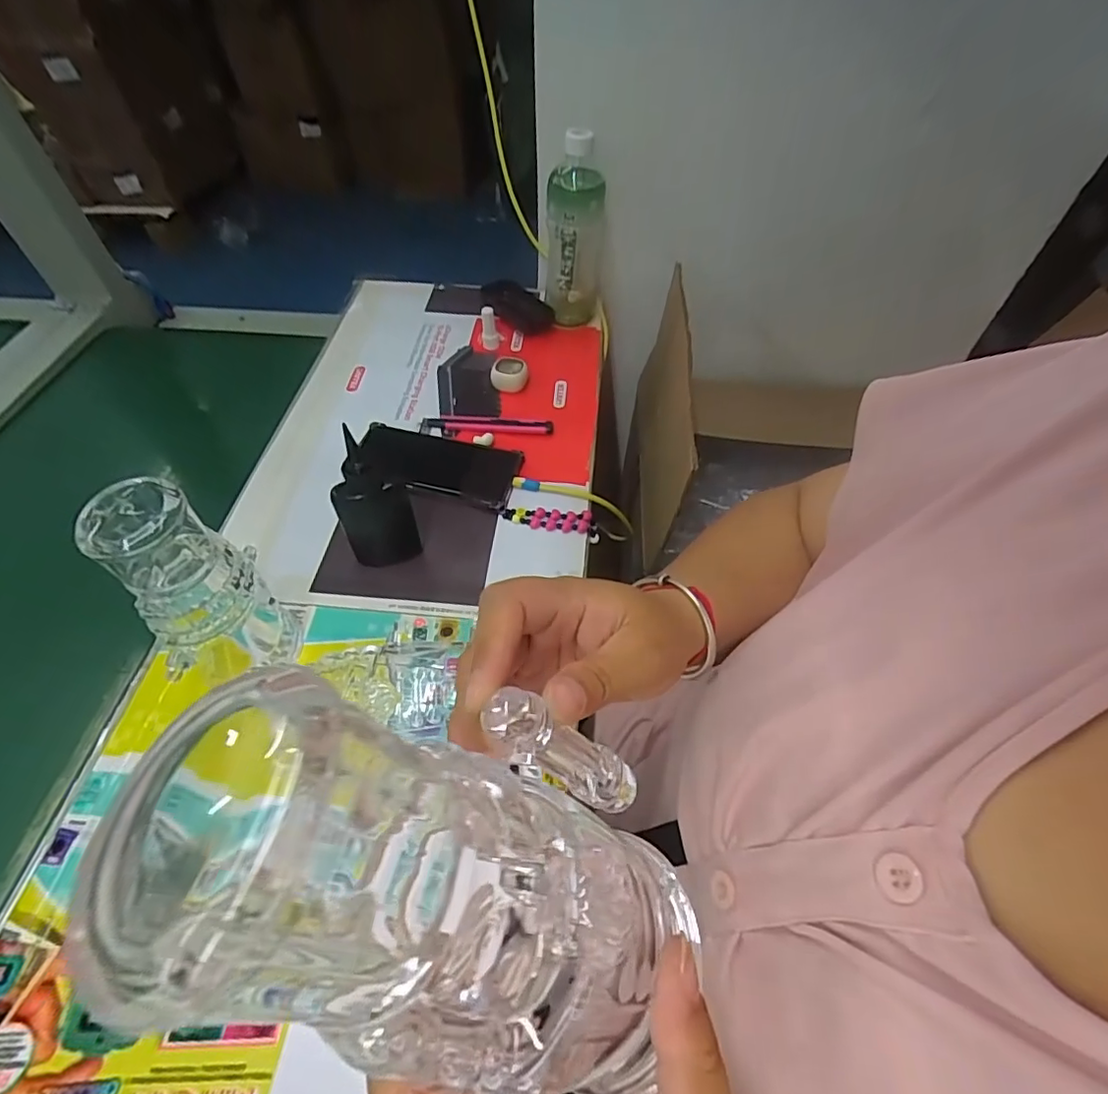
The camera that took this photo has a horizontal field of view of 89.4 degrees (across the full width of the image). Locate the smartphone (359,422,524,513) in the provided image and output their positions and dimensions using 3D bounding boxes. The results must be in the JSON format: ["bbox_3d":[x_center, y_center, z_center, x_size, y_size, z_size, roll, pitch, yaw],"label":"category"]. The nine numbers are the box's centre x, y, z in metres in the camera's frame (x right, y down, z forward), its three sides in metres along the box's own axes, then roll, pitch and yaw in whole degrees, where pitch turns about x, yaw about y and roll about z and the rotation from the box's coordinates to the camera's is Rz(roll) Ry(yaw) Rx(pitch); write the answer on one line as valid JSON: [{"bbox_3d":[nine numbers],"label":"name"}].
[{"bbox_3d":[-0.116,-0.084,0.554,0.157,0.013,0.088,9,50,2],"label":"smartphone"}]

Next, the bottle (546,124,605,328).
[{"bbox_3d":[0.024,-0.349,0.649,0.064,0.208,0.054,1,53,0],"label":"bottle"}]

